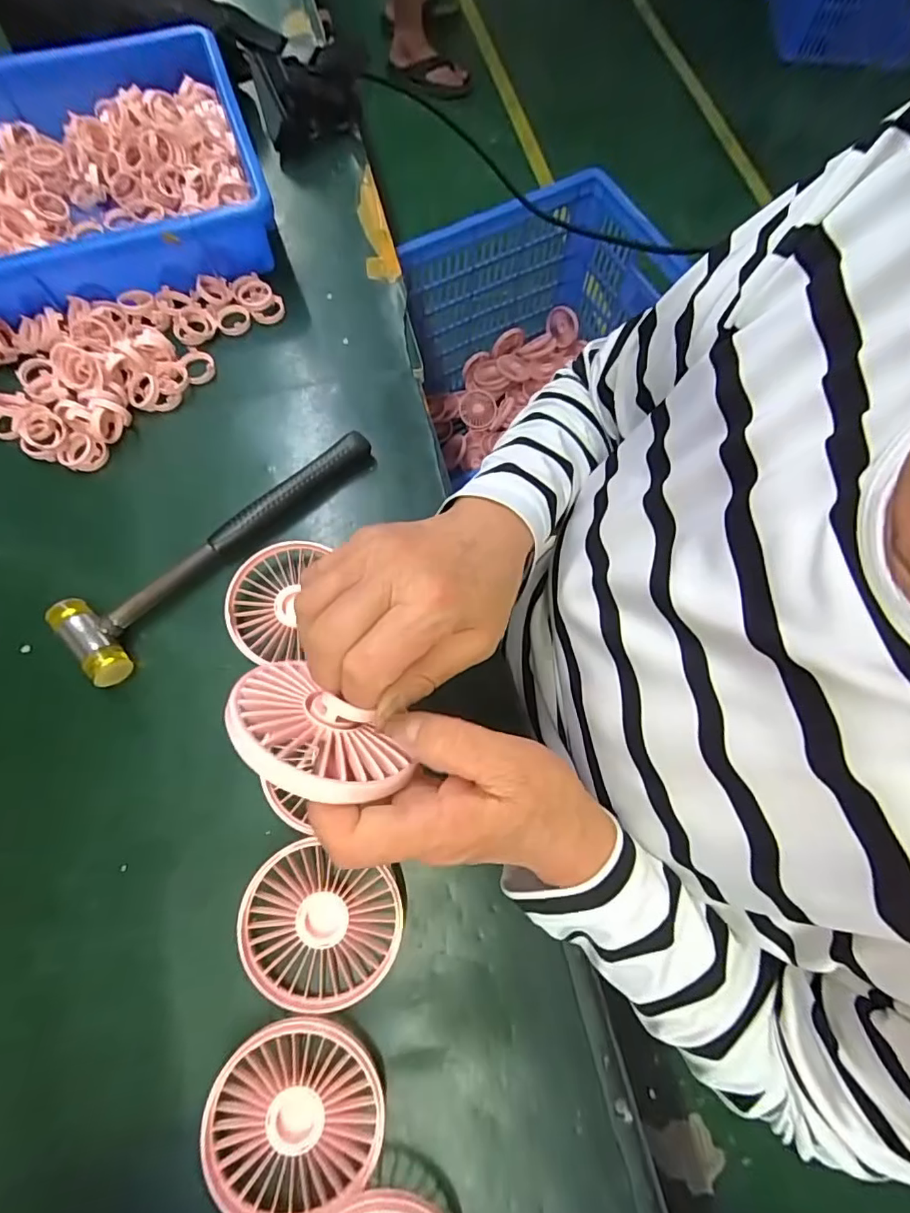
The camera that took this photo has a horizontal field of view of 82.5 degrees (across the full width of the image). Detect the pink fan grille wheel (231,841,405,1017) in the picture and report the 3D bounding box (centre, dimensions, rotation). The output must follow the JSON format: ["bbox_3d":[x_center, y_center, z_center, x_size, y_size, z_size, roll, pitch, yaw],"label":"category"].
[{"bbox_3d":[-0.077,0.183,0.295,0.084,0.022,0.079,0,71,-1],"label":"pink fan grille wheel"}]

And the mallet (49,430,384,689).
[{"bbox_3d":[-0.163,-0.051,0.366,0.057,0.025,0.239,41,75,11],"label":"mallet"}]

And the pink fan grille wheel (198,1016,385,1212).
[{"bbox_3d":[-0.084,0.264,0.270,0.089,0.023,0.083,0,71,-1],"label":"pink fan grille wheel"}]

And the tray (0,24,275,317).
[{"bbox_3d":[-0.348,-0.343,0.429,0.358,0.065,0.239,-19,73,-8],"label":"tray"}]

